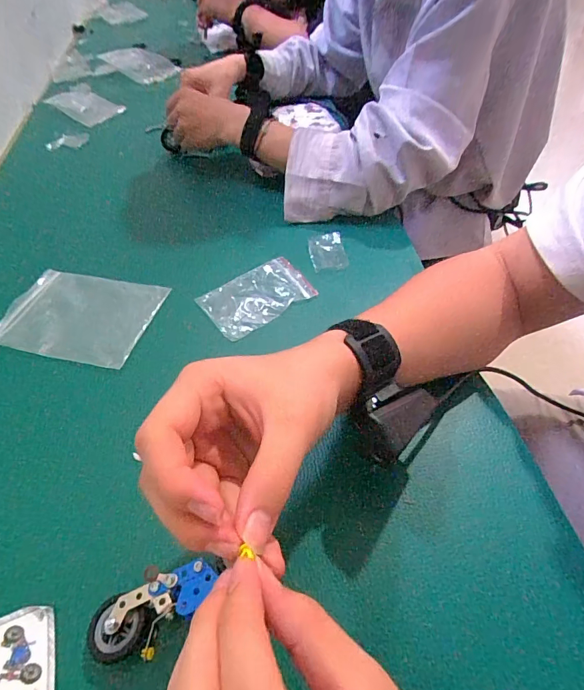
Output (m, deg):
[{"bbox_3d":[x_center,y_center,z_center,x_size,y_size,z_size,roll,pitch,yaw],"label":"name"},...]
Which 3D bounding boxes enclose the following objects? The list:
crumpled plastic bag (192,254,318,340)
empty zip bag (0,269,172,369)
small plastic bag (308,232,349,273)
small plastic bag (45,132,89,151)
[{"bbox_3d":[-0.039,-0.055,0.446,0.113,0.008,0.075,-30,57,-18],"label":"crumpled plastic bag"},{"bbox_3d":[-0.234,-0.034,0.440,0.166,0.005,0.117,9,54,10],"label":"empty zip bag"},{"bbox_3d":[0.043,-0.113,0.486,0.040,0.005,0.069,-7,52,-1],"label":"small plastic bag"},{"bbox_3d":[-0.395,-0.358,0.706,0.074,0.017,0.026,-28,56,-17],"label":"small plastic bag"}]

